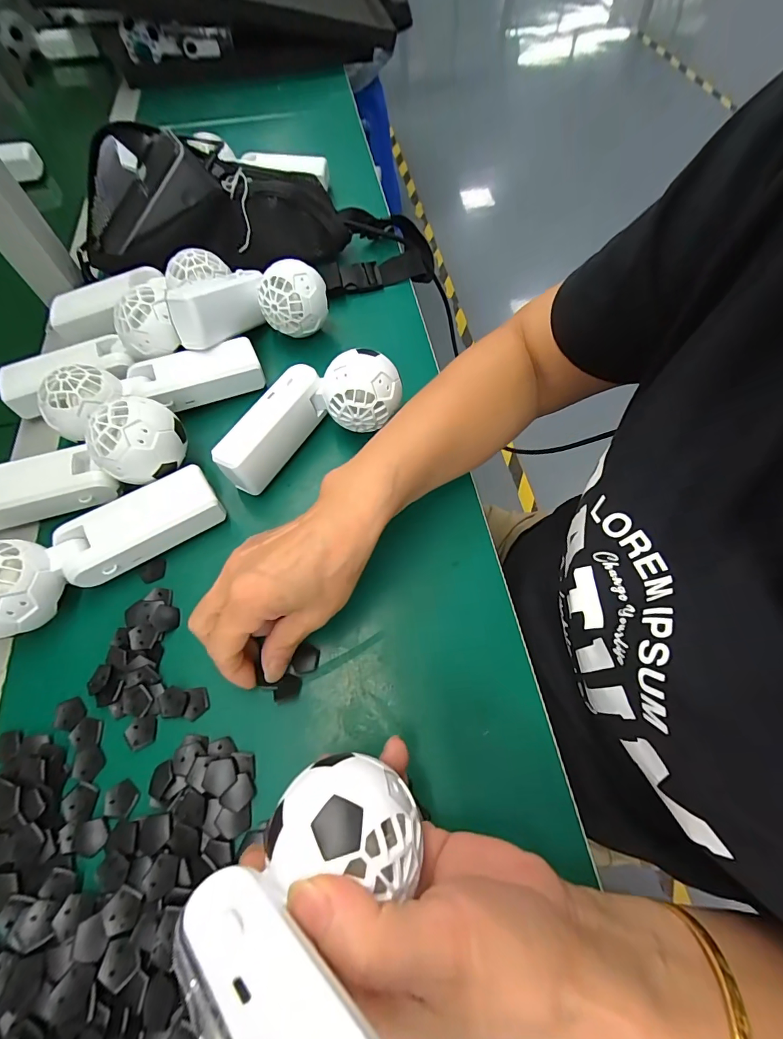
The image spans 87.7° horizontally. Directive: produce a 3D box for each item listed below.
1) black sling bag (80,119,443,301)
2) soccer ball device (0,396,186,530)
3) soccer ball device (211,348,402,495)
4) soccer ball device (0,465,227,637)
[{"bbox_3d":[-0.134,-0.299,0.419,0.368,0.103,0.146,4,63,-9],"label":"black sling bag"},{"bbox_3d":[-0.239,-0.040,0.304,0.166,0.049,0.047,-19,63,7],"label":"soccer ball device"},{"bbox_3d":[-0.068,-0.084,0.326,0.152,0.060,0.067,-27,65,-11],"label":"soccer ball device"},{"bbox_3d":[-0.206,0.015,0.284,0.167,0.061,0.055,-36,67,-14],"label":"soccer ball device"}]

